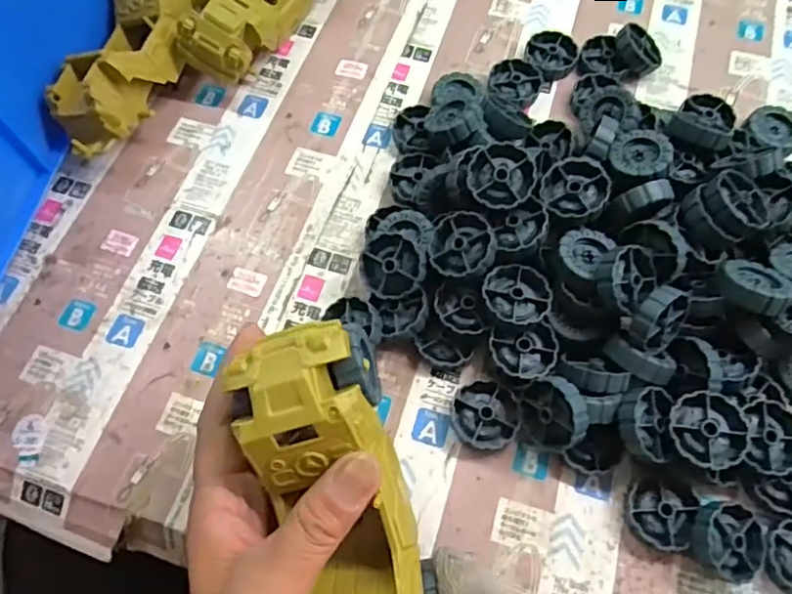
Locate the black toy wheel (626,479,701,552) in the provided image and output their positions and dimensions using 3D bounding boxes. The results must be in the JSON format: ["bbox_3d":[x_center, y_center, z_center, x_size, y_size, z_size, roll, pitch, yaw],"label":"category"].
[{"bbox_3d":[0.143,0.118,0.328,0.034,0.012,0.035,0,66,0],"label":"black toy wheel"}]

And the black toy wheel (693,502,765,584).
[{"bbox_3d":[0.173,0.127,0.319,0.038,0.015,0.038,8,67,-18],"label":"black toy wheel"}]

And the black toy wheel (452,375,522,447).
[{"bbox_3d":[0.052,0.068,0.349,0.036,0.013,0.039,0,66,0],"label":"black toy wheel"}]

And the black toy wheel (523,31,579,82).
[{"bbox_3d":[0.118,-0.183,0.461,0.039,0.011,0.044,8,66,4],"label":"black toy wheel"}]

